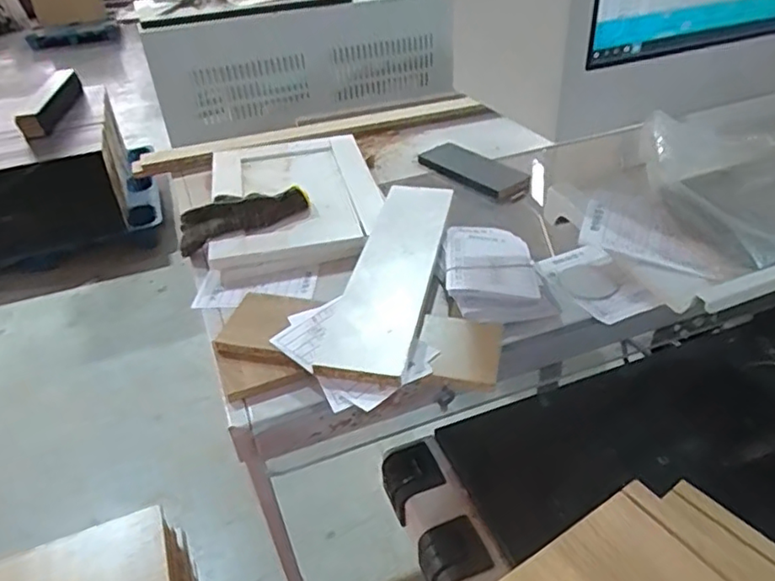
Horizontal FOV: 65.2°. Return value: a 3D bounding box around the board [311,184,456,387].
[{"bbox_3d":[0.008,-0.026,0.727,0.096,0.014,0.363,9,42,11],"label":"board"}]

